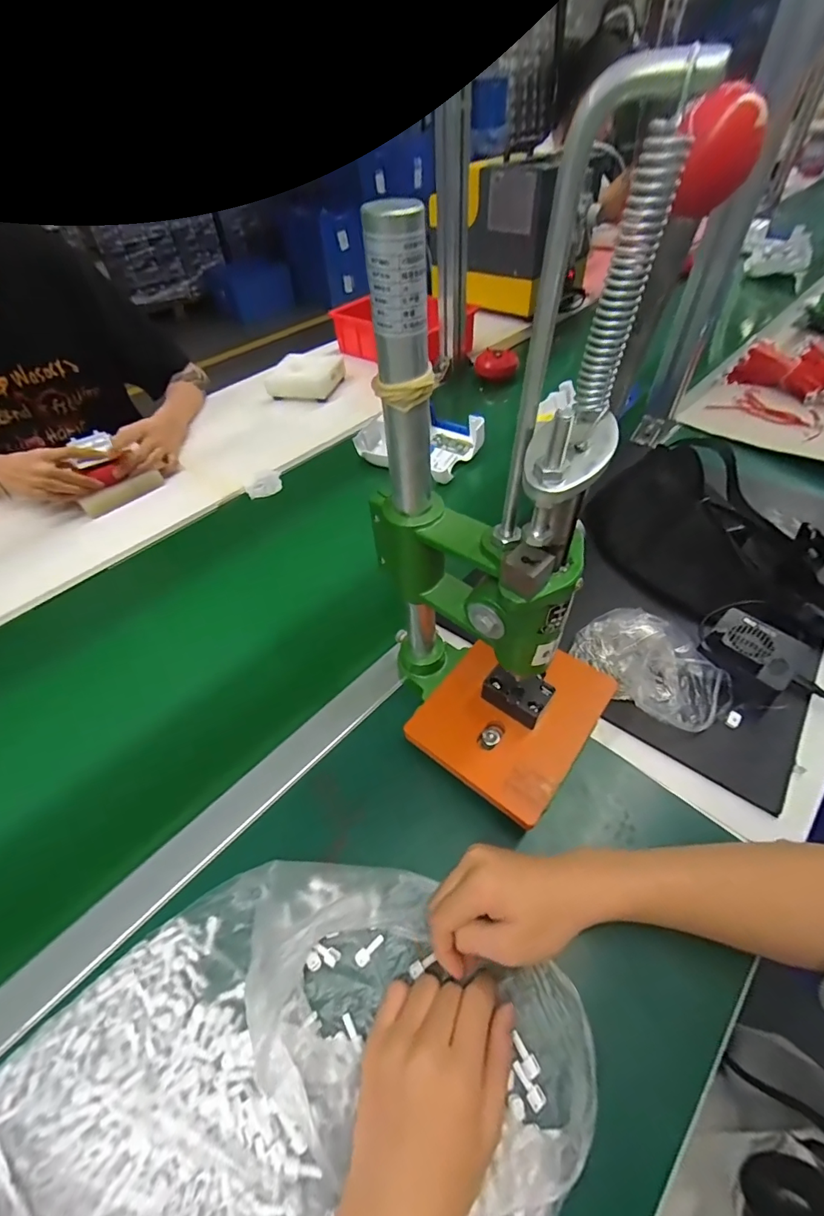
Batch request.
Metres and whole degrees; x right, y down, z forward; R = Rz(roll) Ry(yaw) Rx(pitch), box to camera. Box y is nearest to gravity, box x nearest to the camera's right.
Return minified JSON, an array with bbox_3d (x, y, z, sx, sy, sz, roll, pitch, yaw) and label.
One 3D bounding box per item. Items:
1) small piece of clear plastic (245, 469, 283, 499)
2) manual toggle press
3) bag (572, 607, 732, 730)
[{"bbox_3d":[-0.243,-0.204,0.737,0.057,0.014,0.056,-16,50,-9],"label":"small piece of clear plastic"},{"bbox_3d":[0.056,-0.026,0.303,0.195,0.380,0.155,30,58,26],"label":"manual toggle press"},{"bbox_3d":[0.238,0.055,0.451,0.100,0.048,0.142,-29,54,-19],"label":"bag"}]

